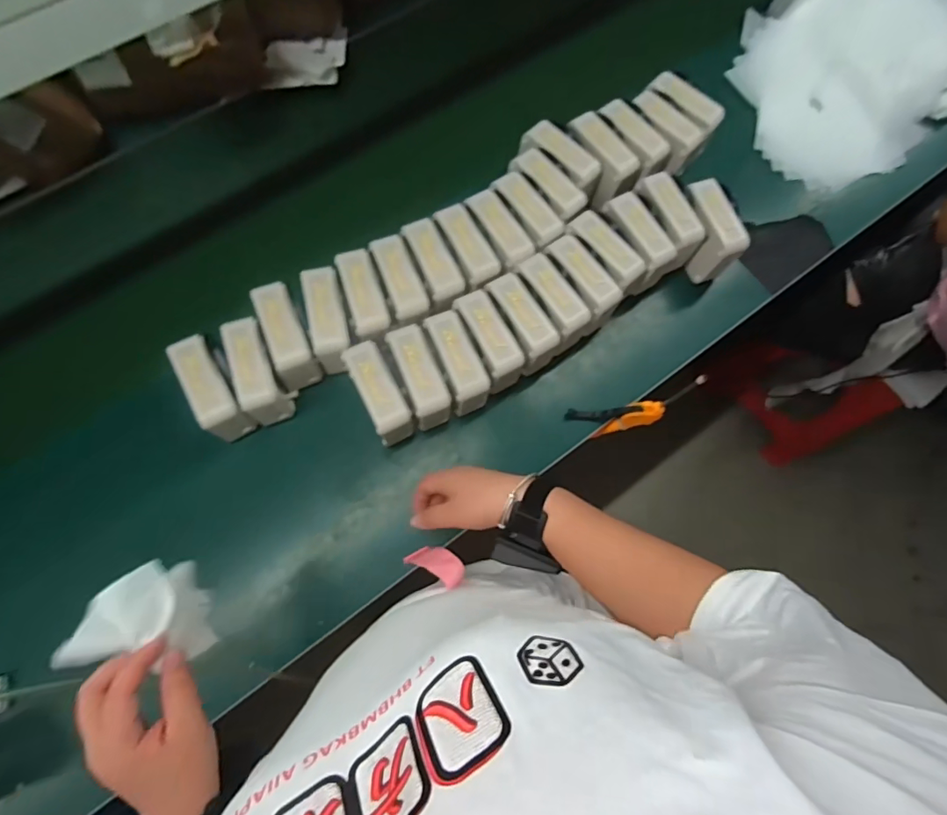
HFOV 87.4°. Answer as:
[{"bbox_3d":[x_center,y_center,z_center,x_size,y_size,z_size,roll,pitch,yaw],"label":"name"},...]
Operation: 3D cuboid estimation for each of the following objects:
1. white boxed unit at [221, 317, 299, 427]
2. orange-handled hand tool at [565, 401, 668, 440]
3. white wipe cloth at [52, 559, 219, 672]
[{"bbox_3d":[-0.287,-0.048,0.671,0.054,0.090,0.126,-16,74,-4],"label":"white boxed unit"},{"bbox_3d":[0.208,0.016,0.729,0.138,0.042,0.033,-7,73,20],"label":"orange-handled hand tool"},{"bbox_3d":[-0.274,0.171,0.421,0.076,0.074,0.075,2,74,2],"label":"white wipe cloth"}]

